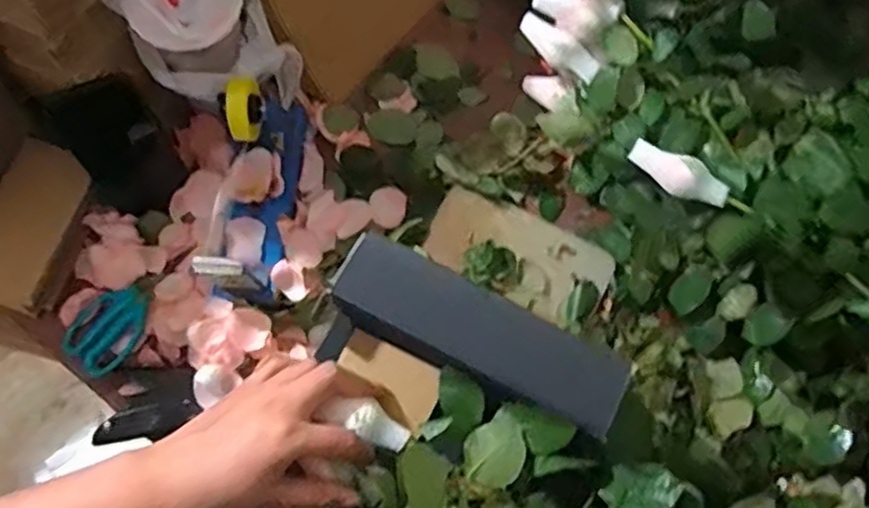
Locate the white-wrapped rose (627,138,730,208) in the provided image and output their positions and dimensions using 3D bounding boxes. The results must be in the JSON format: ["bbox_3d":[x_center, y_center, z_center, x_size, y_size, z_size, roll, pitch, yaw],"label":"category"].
[{"bbox_3d":[0.212,-0.070,0.593,0.090,0.021,0.027,36,77,26],"label":"white-wrapped rose"}]

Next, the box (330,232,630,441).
[{"bbox_3d":[0.029,0.058,0.495,0.217,0.033,0.062,26,77,7],"label":"box"}]

